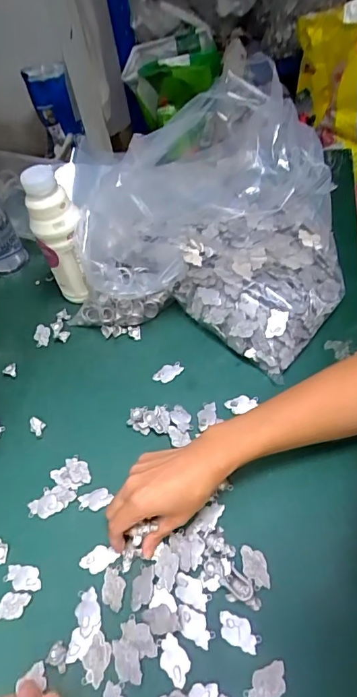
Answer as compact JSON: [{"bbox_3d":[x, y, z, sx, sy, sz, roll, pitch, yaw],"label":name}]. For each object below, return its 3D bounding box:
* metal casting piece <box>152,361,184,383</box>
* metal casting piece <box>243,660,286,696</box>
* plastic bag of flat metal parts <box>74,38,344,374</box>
[{"bbox_3d":[-0.013,0.030,0.575,0.038,0.007,0.020,-29,52,-16],"label":"metal casting piece"},{"bbox_3d":[0.070,0.266,0.357,0.037,0.004,0.022,-23,51,-11],"label":"metal casting piece"},{"bbox_3d":[0.055,-0.168,0.602,0.325,0.228,0.292,15,54,22],"label":"plastic bag of flat metal parts"}]

